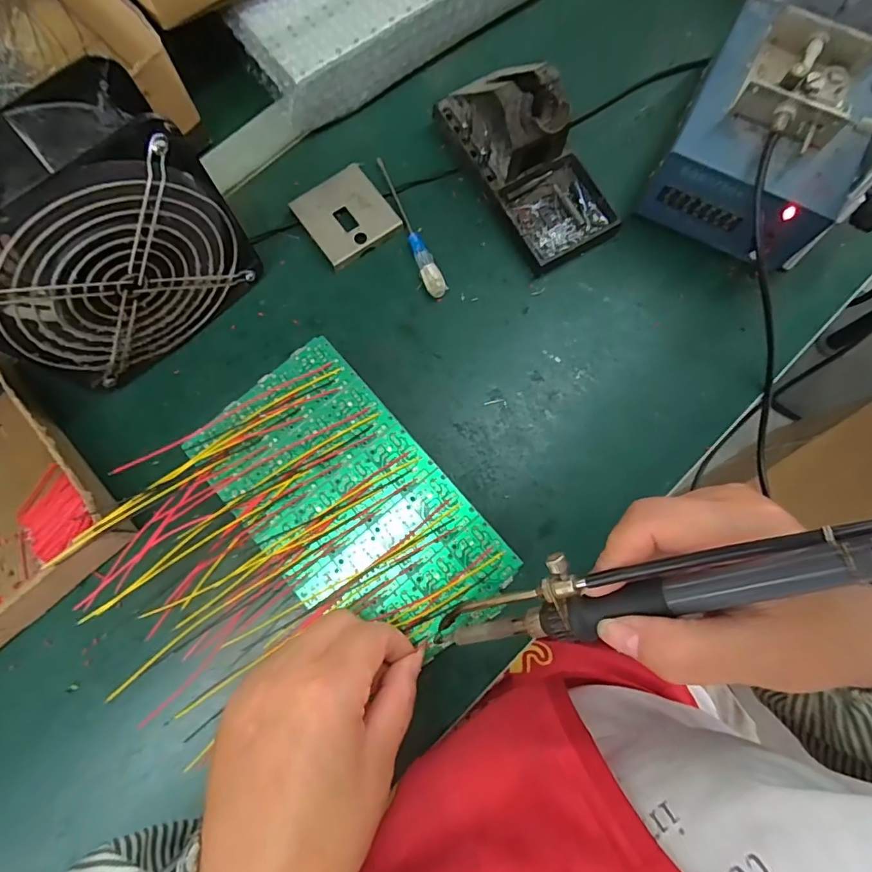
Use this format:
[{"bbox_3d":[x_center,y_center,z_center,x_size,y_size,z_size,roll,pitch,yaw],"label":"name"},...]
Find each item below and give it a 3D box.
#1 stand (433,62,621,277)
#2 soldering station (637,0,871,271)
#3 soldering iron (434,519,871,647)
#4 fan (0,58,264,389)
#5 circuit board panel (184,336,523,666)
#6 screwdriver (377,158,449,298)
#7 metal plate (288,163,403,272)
[{"bbox_3d":[0.068,-0.211,0.360,0.075,0.071,0.158,-32,80,-6],"label":"stand"},{"bbox_3d":[0.251,-0.221,0.316,0.143,0.159,0.191,27,80,5],"label":"soldering station"},{"bbox_3d":[0.080,0.056,0.190,0.203,0.020,0.031,-24,77,32],"label":"soldering iron"},{"bbox_3d":[-0.198,-0.110,0.301,0.144,0.150,0.059,-39,81,-7],"label":"fan"},{"bbox_3d":[-0.048,0.037,0.273,0.100,0.004,0.172,-40,81,-7],"label":"circuit board panel"},{"bbox_3d":[-0.019,-0.163,0.381,0.016,0.012,0.127,-20,79,-4],"label":"screwdriver"},{"bbox_3d":[-0.068,-0.170,0.383,0.065,0.011,0.065,-36,81,-7],"label":"metal plate"}]

